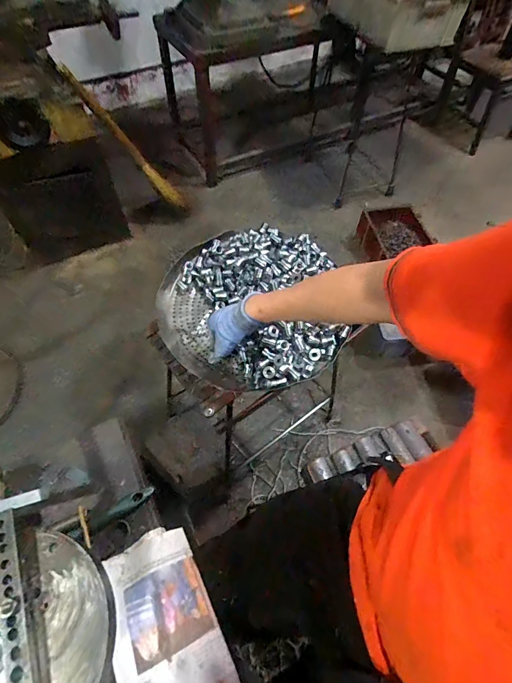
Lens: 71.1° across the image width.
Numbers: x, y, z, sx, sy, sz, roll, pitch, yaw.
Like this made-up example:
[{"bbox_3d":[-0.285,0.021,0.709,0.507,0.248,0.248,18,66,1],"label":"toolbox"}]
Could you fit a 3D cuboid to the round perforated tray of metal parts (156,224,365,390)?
[{"bbox_3d":[-0.012,-0.089,0.704,0.357,0.088,0.367,0,58,-1],"label":"round perforated tray of metal parts"}]

